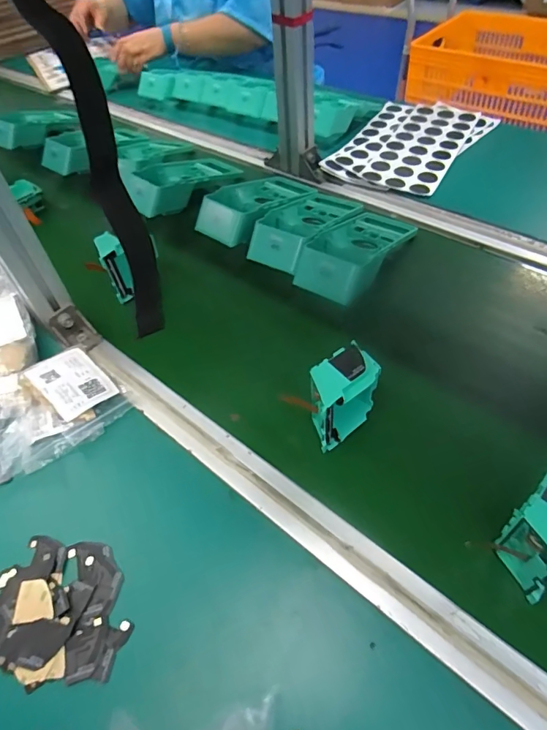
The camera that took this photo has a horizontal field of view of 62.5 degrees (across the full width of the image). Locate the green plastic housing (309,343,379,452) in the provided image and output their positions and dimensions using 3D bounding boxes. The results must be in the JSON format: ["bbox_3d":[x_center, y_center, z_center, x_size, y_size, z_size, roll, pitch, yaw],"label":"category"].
[{"bbox_3d":[0.061,0.029,0.410,0.072,0.074,0.039,-36,57,-22],"label":"green plastic housing"}]

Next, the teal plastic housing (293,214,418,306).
[{"bbox_3d":[0.107,-0.149,0.563,0.089,0.050,0.187,29,59,25],"label":"teal plastic housing"}]

